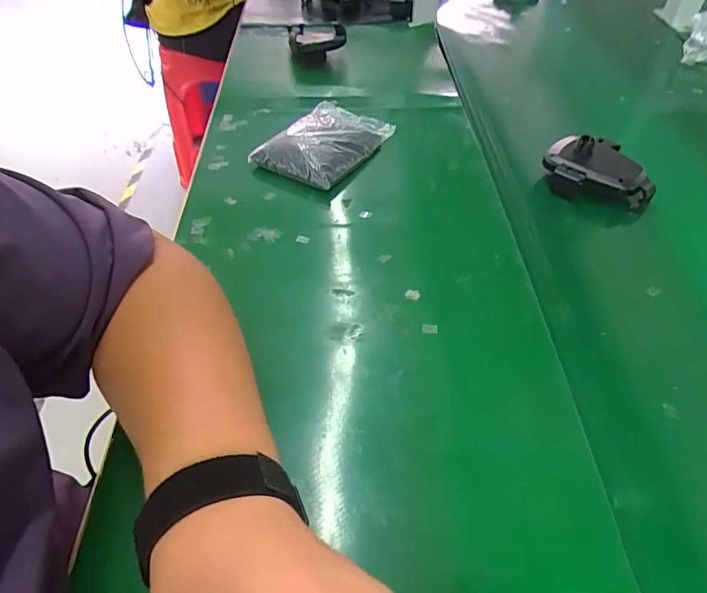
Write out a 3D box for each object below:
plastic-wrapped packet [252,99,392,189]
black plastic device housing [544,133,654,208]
[{"bbox_3d":[-0.032,-0.184,0.569,0.107,0.042,0.151,23,54,20],"label":"plastic-wrapped packet"},{"bbox_3d":[0.270,-0.141,0.533,0.110,0.053,0.078,9,45,15],"label":"black plastic device housing"}]

